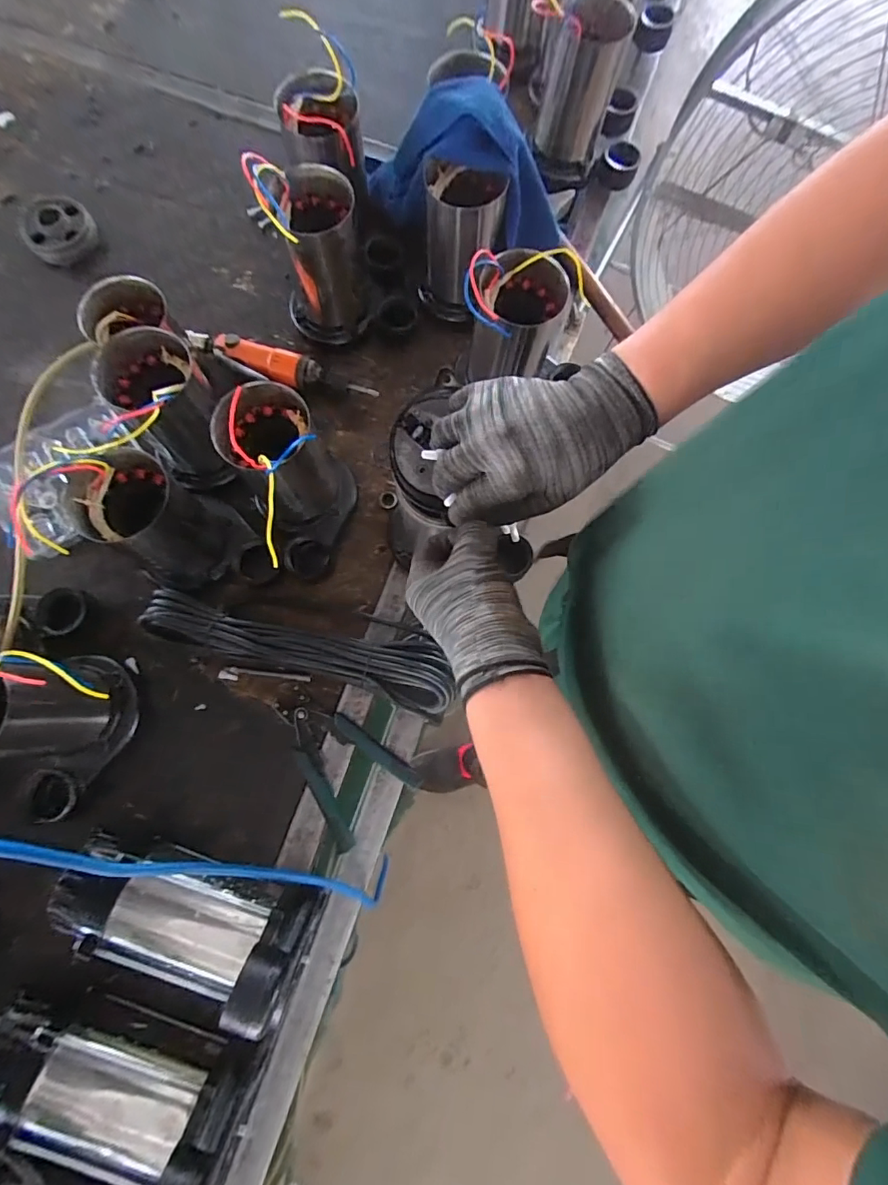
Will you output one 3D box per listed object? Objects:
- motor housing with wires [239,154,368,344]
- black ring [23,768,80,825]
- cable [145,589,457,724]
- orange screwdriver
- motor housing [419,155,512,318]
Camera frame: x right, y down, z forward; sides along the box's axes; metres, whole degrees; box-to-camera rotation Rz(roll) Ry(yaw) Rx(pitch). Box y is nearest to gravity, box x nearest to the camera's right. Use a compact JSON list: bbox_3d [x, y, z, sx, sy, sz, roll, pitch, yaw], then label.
[{"bbox_3d":[-0.150,-0.401,0.601,0.104,0.194,0.101,-14,78,-5],"label":"motor housing with wires"},{"bbox_3d":[-0.409,0.209,0.516,0.048,0.015,0.051,-10,80,-13],"label":"black ring"},{"bbox_3d":[-0.159,0.063,0.569,0.347,0.051,0.074,15,77,2],"label":"cable"},{"bbox_3d":[-0.212,-0.294,0.655,0.247,0.035,0.043,20,77,3],"label":"orange screwdriver"},{"bbox_3d":[0.017,-0.426,0.614,0.091,0.158,0.079,16,77,2],"label":"motor housing"}]

